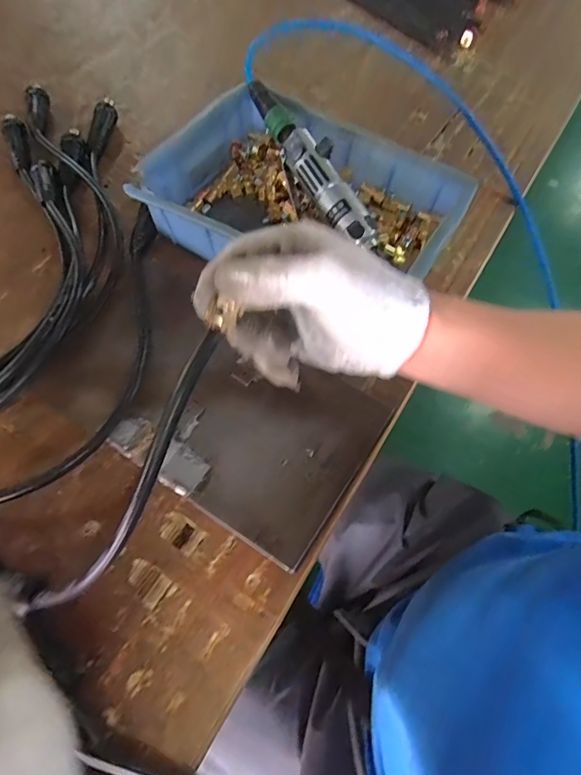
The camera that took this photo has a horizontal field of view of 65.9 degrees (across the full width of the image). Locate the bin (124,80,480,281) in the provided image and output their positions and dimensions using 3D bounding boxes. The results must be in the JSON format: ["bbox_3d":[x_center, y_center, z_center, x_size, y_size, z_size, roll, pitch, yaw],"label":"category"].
[{"bbox_3d":[0.012,-0.190,0.479,0.297,0.081,0.205,29,66,10],"label":"bin"}]

